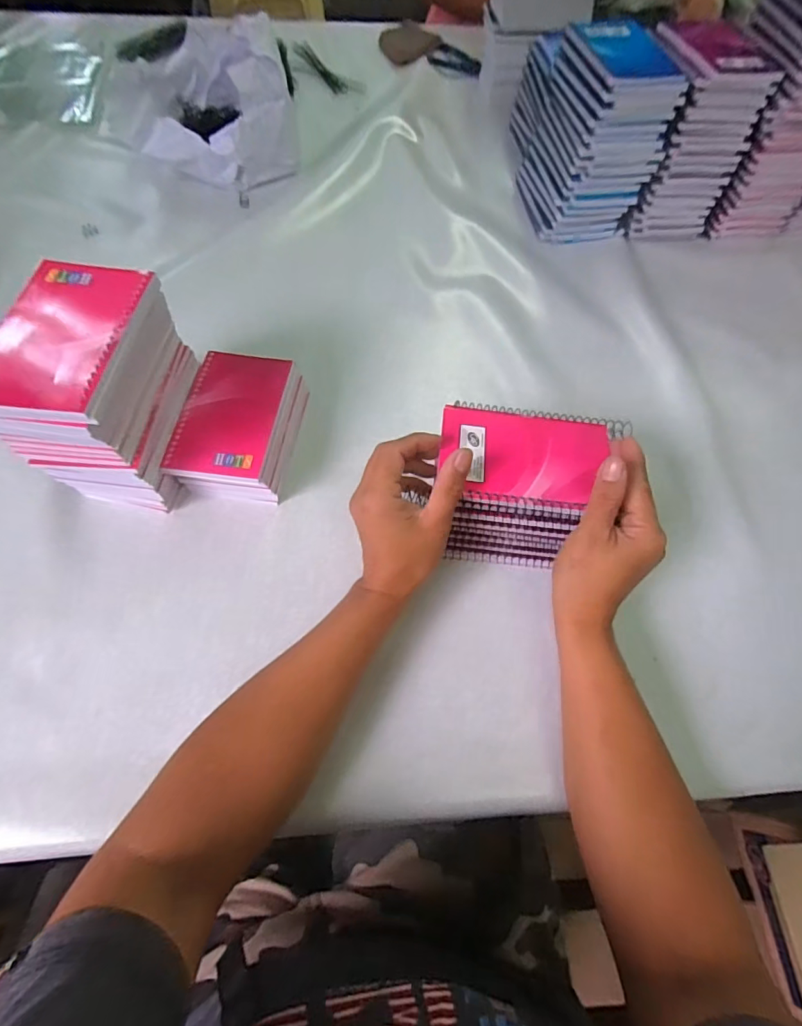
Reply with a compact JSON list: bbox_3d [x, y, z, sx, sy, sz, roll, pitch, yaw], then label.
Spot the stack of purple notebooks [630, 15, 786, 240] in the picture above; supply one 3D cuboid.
[{"bbox_3d":[0.340,-0.475,0.588,0.115,0.176,0.187,4,64,-1],"label":"stack of purple notebooks"}]

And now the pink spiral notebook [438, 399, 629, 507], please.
[{"bbox_3d":[0.103,-0.047,0.366,0.143,0.010,0.087,8,62,1],"label":"pink spiral notebook"}]

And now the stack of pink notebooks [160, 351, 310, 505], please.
[{"bbox_3d":[-0.144,-0.076,0.432,0.089,0.058,0.134,7,62,0],"label":"stack of pink notebooks"}]

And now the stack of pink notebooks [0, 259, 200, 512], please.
[{"bbox_3d":[-0.226,-0.091,0.366,0.084,0.152,0.127,6,62,-1],"label":"stack of pink notebooks"}]

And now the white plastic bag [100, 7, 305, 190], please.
[{"bbox_3d":[-0.260,-0.538,0.622,0.215,0.114,0.231,-12,64,-10],"label":"white plastic bag"}]

